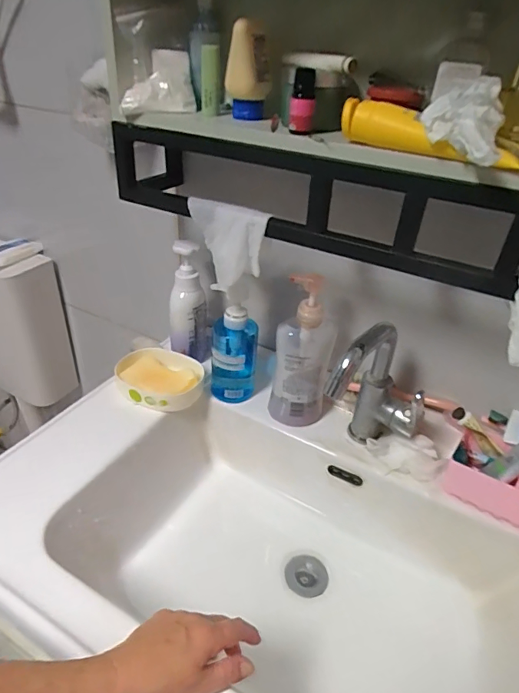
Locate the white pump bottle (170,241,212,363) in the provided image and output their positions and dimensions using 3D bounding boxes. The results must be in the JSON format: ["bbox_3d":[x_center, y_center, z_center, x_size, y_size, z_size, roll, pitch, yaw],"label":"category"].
[{"bbox_3d":[-0.115,-0.070,0.757,0.063,0.211,0.077,1,34,-5],"label":"white pump bottle"}]

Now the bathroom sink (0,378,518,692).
[{"bbox_3d":[0.034,0.290,0.557,0.774,0.186,0.398,21,38,23],"label":"bathroom sink"}]

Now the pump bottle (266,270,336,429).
[{"bbox_3d":[0.069,0.005,0.665,0.084,0.228,0.079,12,35,11],"label":"pump bottle"}]

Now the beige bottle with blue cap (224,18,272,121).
[{"bbox_3d":[-0.013,-0.320,0.538,0.053,0.095,0.040,4,34,-1],"label":"beige bottle with blue cap"}]

